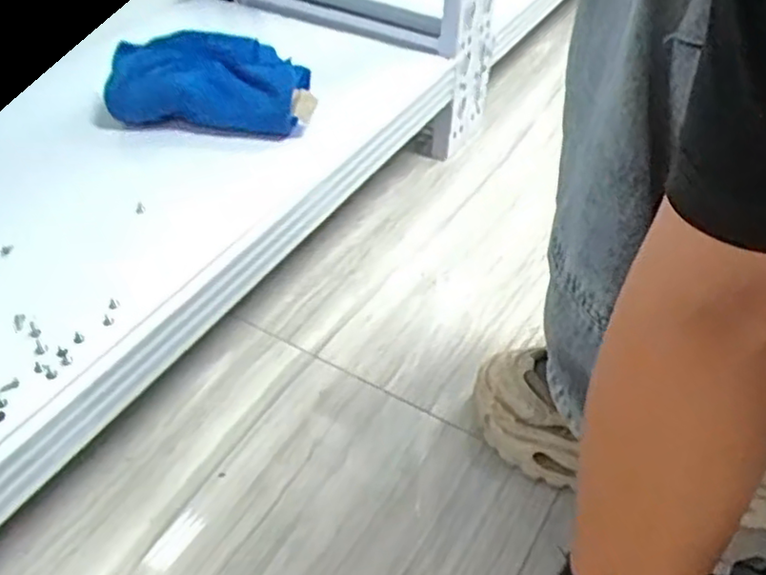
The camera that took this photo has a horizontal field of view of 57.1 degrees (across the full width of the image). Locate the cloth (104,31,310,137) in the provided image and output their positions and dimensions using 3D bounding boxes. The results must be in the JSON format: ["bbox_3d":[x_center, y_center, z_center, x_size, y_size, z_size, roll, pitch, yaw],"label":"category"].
[{"bbox_3d":[-0.172,-0.206,0.700,0.195,0.066,0.077,7,44,7],"label":"cloth"}]

